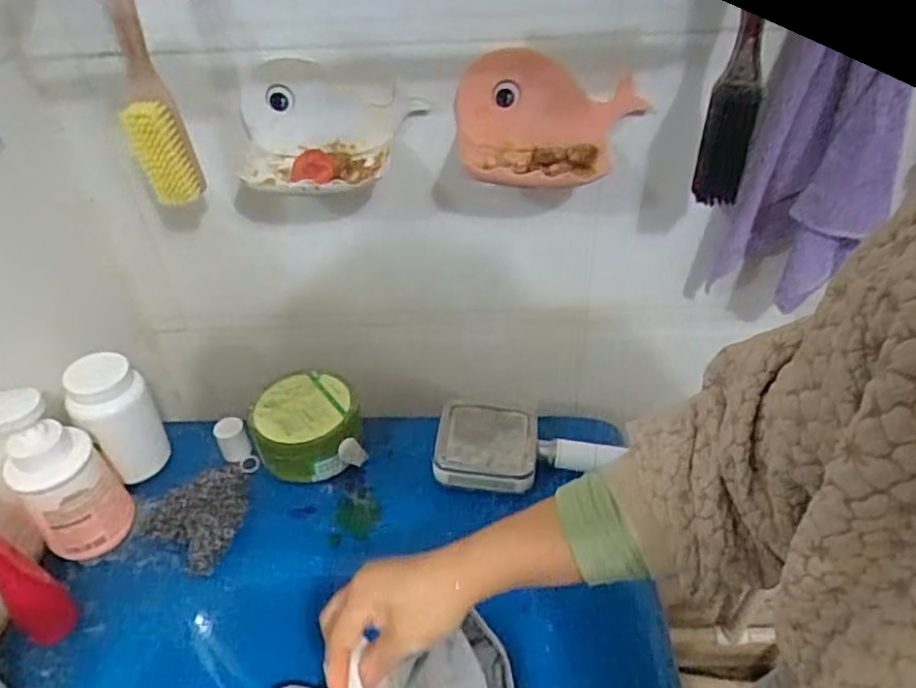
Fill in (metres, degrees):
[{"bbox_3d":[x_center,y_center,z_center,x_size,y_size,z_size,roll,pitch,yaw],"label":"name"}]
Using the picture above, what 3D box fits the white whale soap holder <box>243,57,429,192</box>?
[{"bbox_3d":[-0.110,-0.187,0.567,0.163,0.080,0.092,-4,40,-2],"label":"white whale soap holder"}]

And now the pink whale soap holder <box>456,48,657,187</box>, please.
[{"bbox_3d":[0.082,-0.189,0.560,0.161,0.090,0.082,-6,40,-4],"label":"pink whale soap holder"}]

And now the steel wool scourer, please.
[{"bbox_3d":[-0.224,0.153,0.589,0.097,0.031,0.092,-2,40,1],"label":"steel wool scourer"}]

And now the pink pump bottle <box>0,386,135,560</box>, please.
[{"bbox_3d":[-0.321,0.108,0.541,0.066,0.162,0.057,-22,44,-21],"label":"pink pump bottle"}]

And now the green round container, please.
[{"bbox_3d":[-0.144,0.081,0.642,0.096,0.069,0.092,-2,40,1],"label":"green round container"}]

